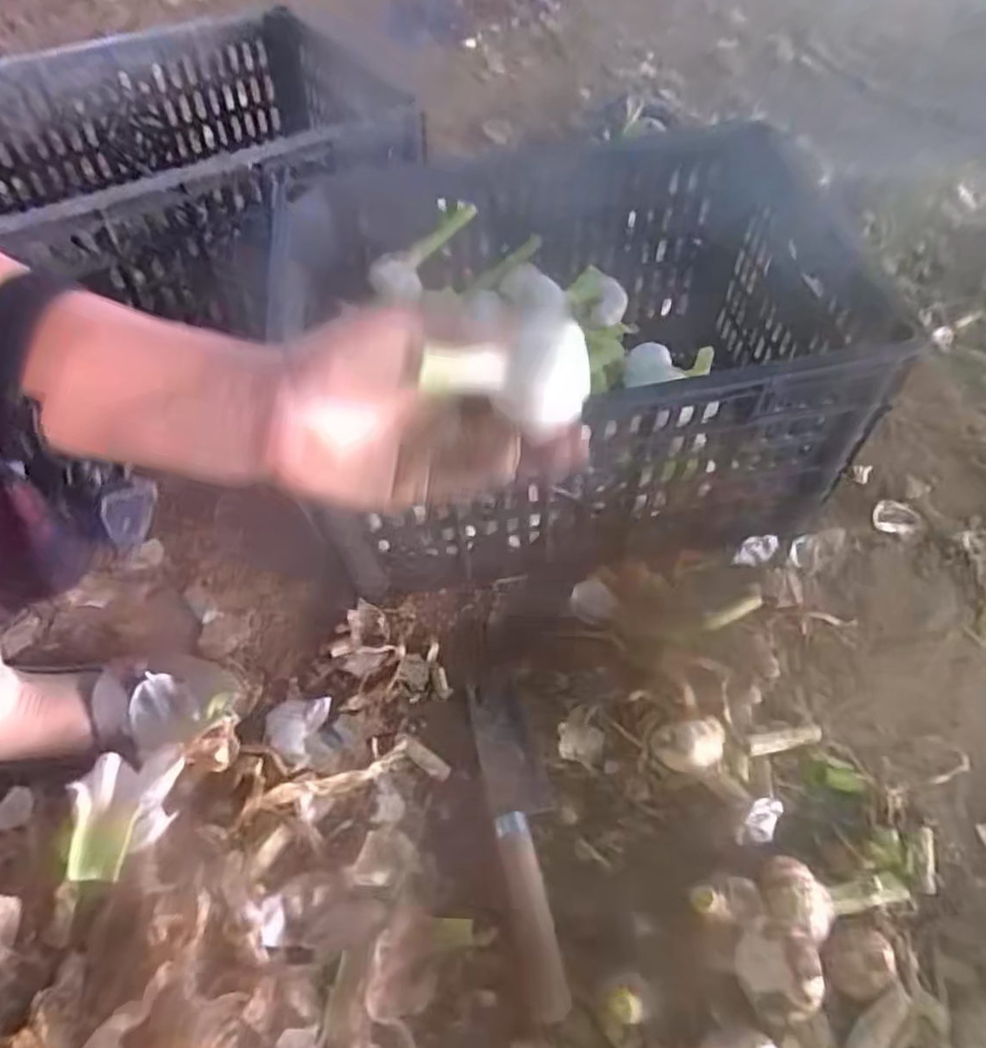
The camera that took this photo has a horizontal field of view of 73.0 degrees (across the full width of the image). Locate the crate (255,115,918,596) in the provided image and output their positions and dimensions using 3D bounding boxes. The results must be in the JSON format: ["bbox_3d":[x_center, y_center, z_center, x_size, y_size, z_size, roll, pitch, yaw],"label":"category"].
[{"bbox_3d":[0.069,-0.143,0.610,0.407,0.233,0.322,0,53,-5],"label":"crate"}]

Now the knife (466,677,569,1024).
[{"bbox_3d":[0.023,0.219,0.485,0.044,0.021,0.224,-8,54,-10],"label":"knife"}]

